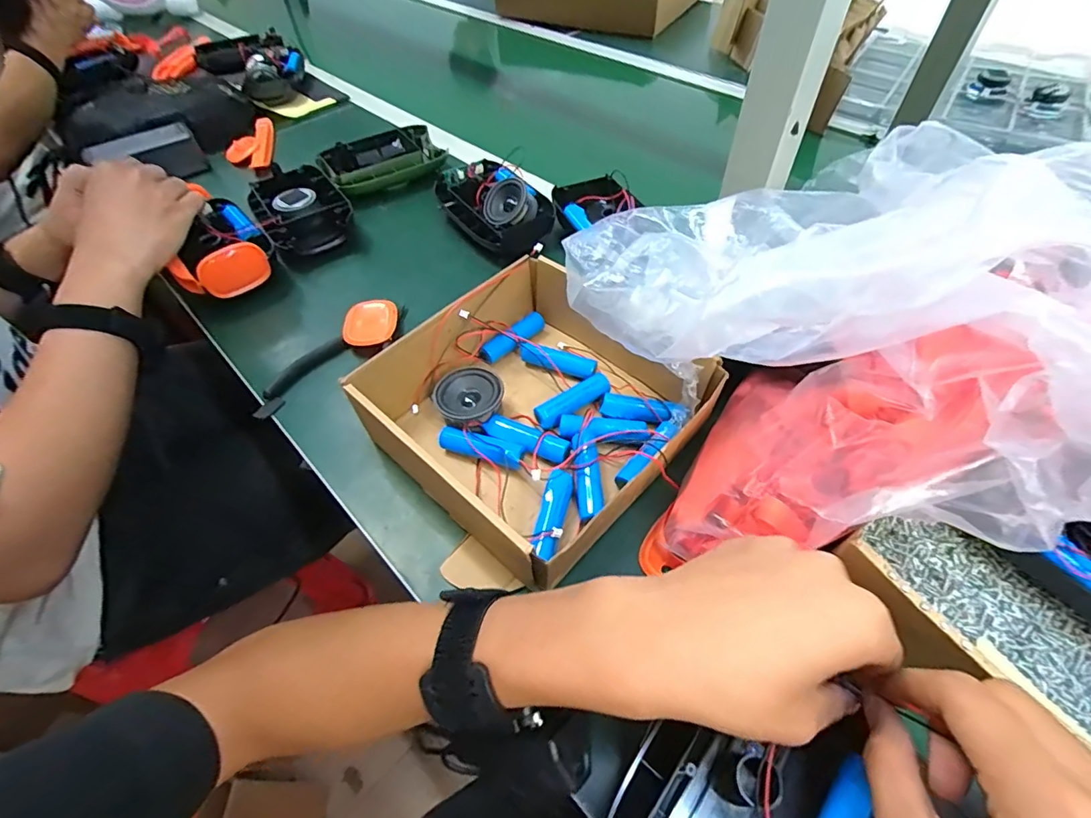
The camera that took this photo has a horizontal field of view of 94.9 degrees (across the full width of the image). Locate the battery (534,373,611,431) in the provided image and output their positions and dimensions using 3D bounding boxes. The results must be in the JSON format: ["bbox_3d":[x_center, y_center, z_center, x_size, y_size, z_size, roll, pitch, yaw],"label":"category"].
[{"bbox_3d":[0.023,-0.005,0.408,0.067,0.019,0.020,-28,56,-20],"label":"battery"}]

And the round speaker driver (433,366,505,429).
[{"bbox_3d":[-0.061,-0.005,0.405,0.052,0.034,0.053,-1,52,1],"label":"round speaker driver"}]

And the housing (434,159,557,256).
[{"bbox_3d":[-0.054,-0.228,0.576,0.095,0.062,0.175,-27,56,-19],"label":"housing"}]

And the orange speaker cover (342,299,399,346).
[{"bbox_3d":[-0.168,-0.083,0.480,0.047,0.010,0.057,-7,56,-1],"label":"orange speaker cover"}]

